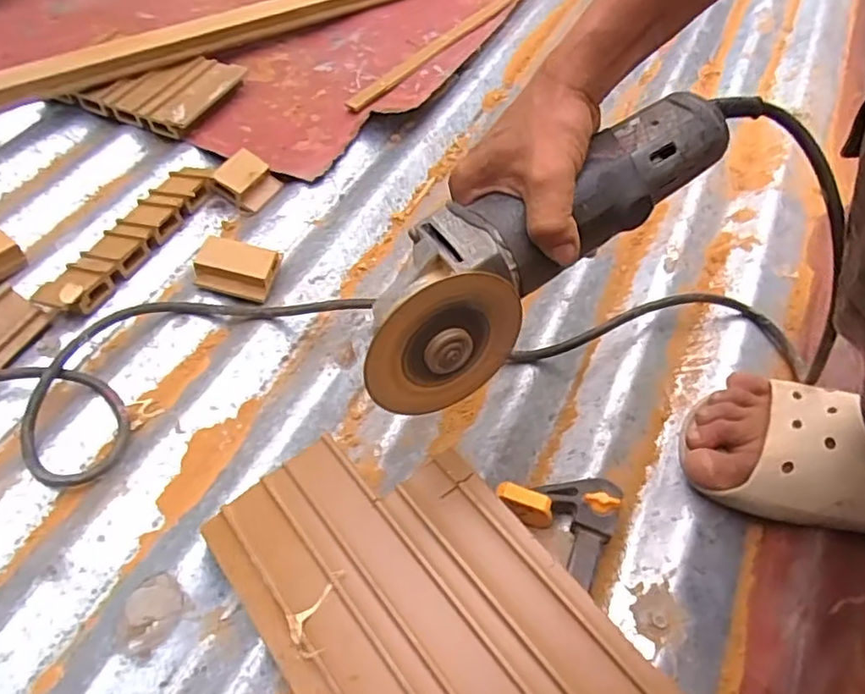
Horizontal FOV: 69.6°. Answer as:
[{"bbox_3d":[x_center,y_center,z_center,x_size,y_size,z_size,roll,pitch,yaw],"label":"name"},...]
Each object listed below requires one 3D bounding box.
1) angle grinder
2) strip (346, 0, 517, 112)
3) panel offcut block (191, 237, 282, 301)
[{"bbox_3d":[0.061,-0.072,0.383,0.268,0.084,0.080,-38,62,-8],"label":"angle grinder"},{"bbox_3d":[0.049,-0.446,0.859,0.022,0.008,0.513,30,58,18],"label":"strip"},{"bbox_3d":[-0.182,-0.073,0.584,0.070,0.029,0.045,9,54,5],"label":"panel offcut block"}]

